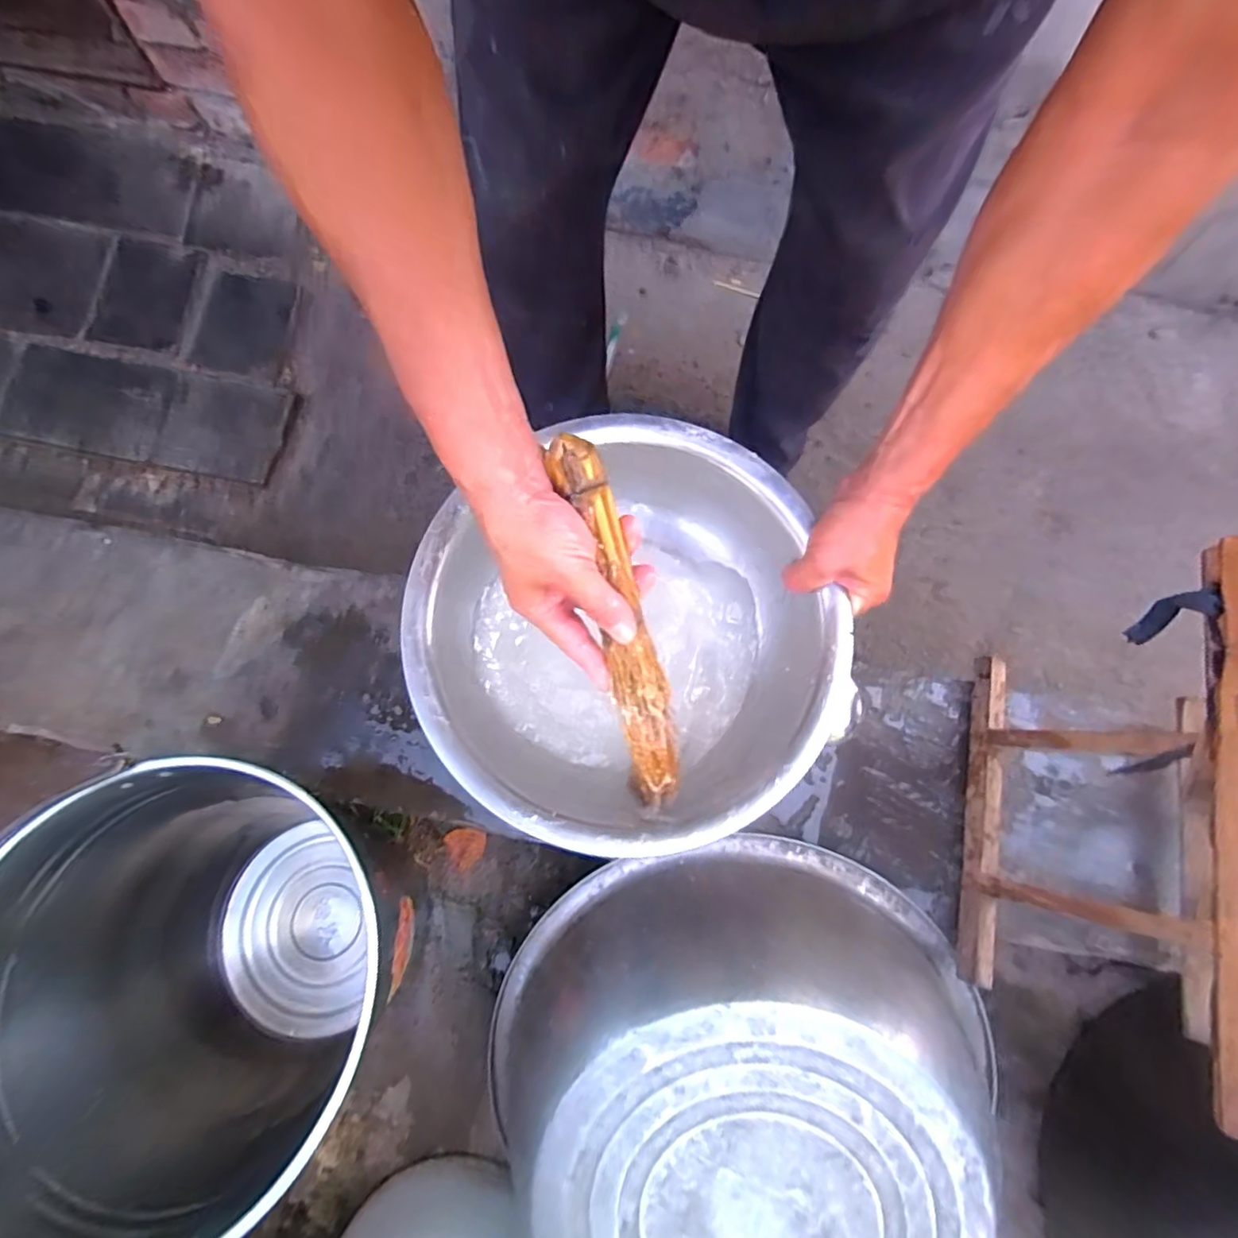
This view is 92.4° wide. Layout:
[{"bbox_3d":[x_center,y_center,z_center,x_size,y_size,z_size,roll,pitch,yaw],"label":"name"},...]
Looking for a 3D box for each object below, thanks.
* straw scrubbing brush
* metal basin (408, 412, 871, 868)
[{"bbox_3d":[0.005,0.019,0.380,0.035,0.041,0.269,-15,116,-4],"label":"straw scrubbing brush"},{"bbox_3d":[0.012,0.021,0.481,0.311,0.114,0.291,0,78,-1],"label":"metal basin"}]

